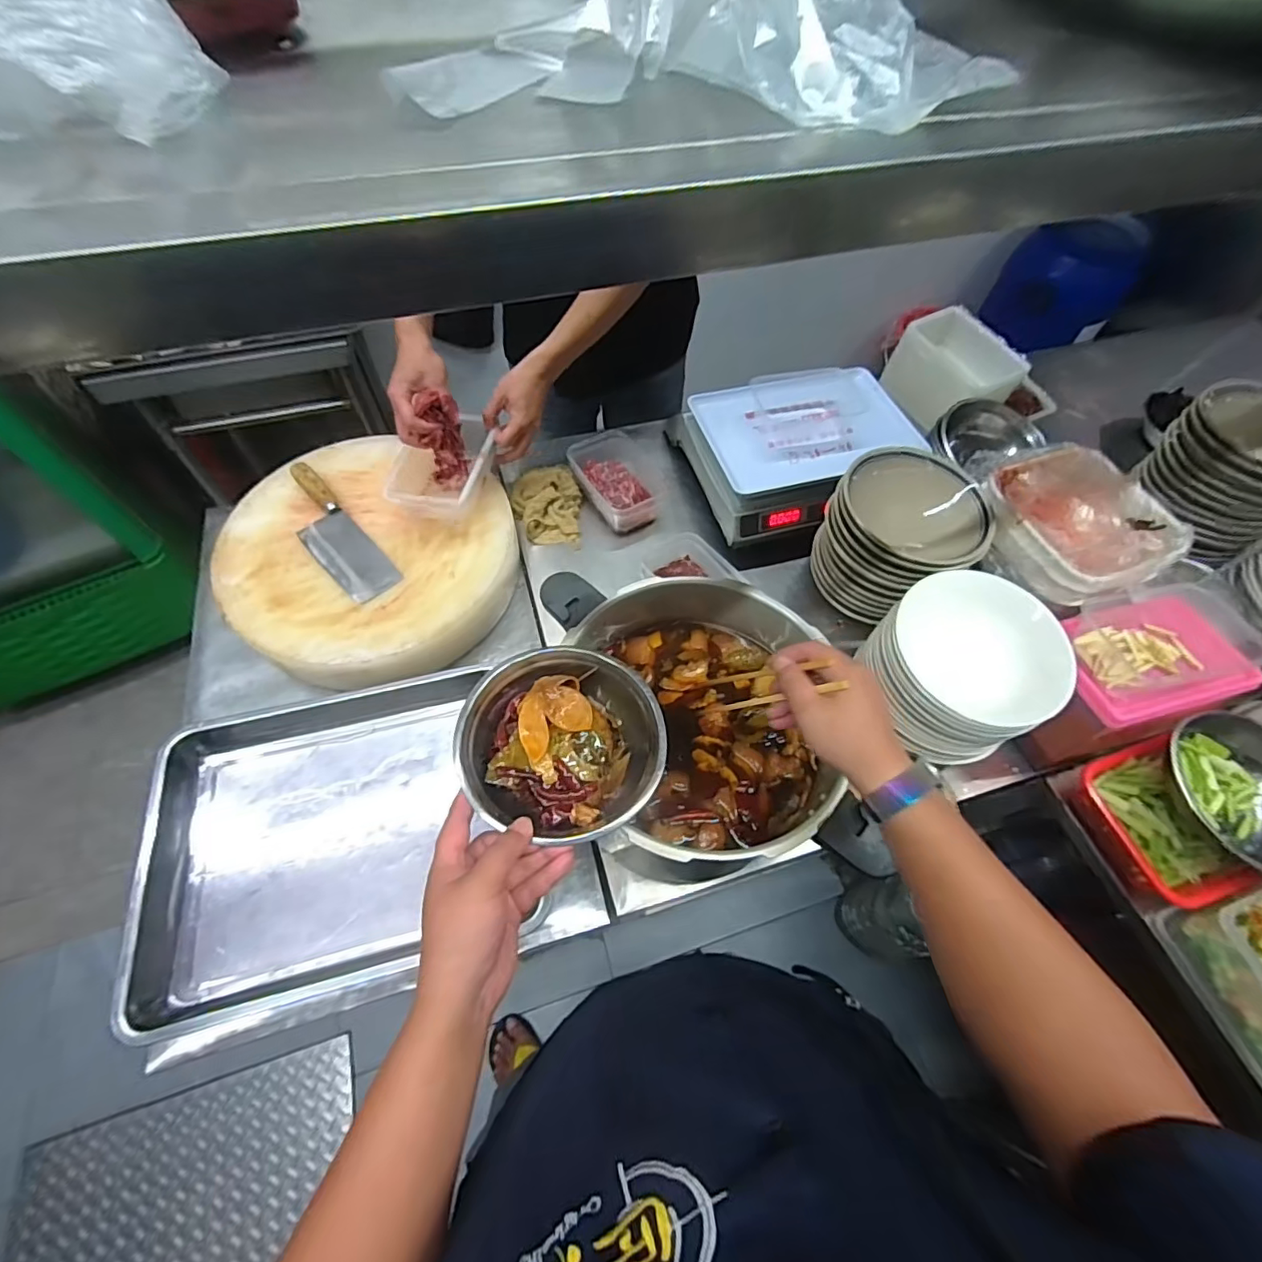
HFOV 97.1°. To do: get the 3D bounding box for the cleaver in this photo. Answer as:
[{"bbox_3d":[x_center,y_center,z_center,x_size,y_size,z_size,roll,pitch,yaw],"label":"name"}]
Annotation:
[{"bbox_3d":[-0.448,-0.150,0.830,0.079,0.032,0.268,-38,67,-21],"label":"cleaver"}]

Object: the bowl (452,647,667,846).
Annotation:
[{"bbox_3d":[-0.061,0.100,0.509,0.180,0.052,0.168,1,60,-1],"label":"bowl"}]

